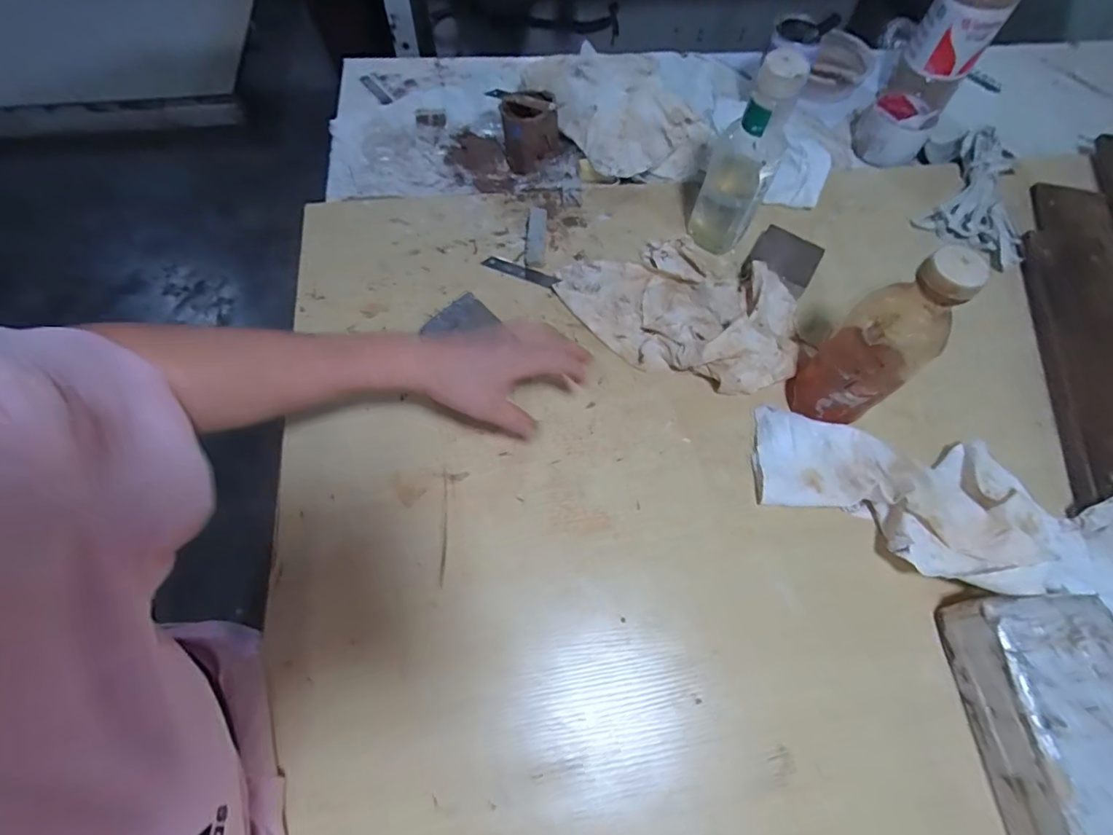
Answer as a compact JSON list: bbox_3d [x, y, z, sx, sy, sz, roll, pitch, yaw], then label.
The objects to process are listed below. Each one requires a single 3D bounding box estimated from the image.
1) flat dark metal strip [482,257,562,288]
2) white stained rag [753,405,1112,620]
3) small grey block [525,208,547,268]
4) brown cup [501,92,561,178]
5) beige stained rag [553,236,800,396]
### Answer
[{"bbox_3d":[-0.040,-0.167,0.596,0.090,0.004,0.016,21,67,8],"label":"flat dark metal strip"},{"bbox_3d":[0.349,0.080,0.471,0.336,0.049,0.136,16,66,6],"label":"white stained rag"},{"bbox_3d":[-0.023,-0.209,0.606,0.021,0.009,0.080,3,65,0],"label":"small grey block"},{"bbox_3d":[-0.032,-0.359,0.650,0.068,0.074,0.072,-11,66,-7],"label":"brown cup"},{"bbox_3d":[0.132,-0.131,0.553,0.254,0.069,0.154,27,68,10],"label":"beige stained rag"}]

